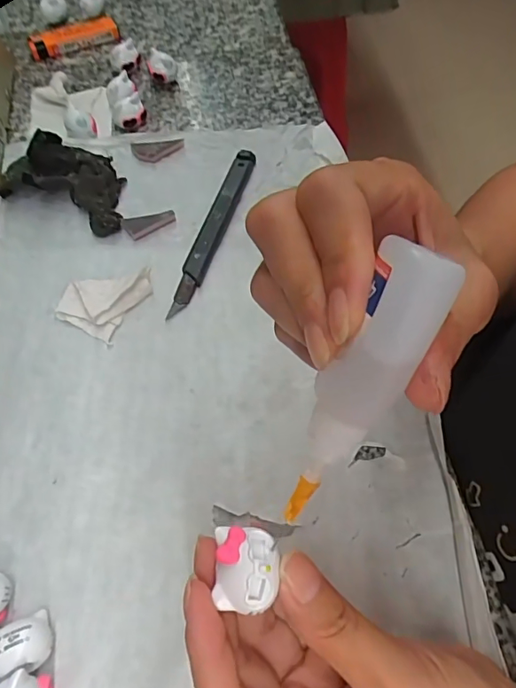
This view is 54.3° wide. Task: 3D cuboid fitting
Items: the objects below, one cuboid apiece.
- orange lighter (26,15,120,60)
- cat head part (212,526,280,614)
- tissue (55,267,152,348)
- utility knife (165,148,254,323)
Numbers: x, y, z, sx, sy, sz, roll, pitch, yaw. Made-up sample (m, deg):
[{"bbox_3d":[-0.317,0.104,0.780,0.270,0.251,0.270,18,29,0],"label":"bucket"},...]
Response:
[{"bbox_3d":[-0.160,-0.267,0.436,0.077,0.015,0.017,-20,63,-12],"label":"orange lighter"},{"bbox_3d":[-0.003,0.070,0.159,0.019,0.006,0.023,1,60,-1],"label":"cat head part"},{"bbox_3d":[-0.095,-0.030,0.309,0.044,0.013,0.050,27,63,13],"label":"tissue"},{"bbox_3d":[-0.028,-0.079,0.338,0.015,0.011,0.143,17,61,8],"label":"utility knife"}]

